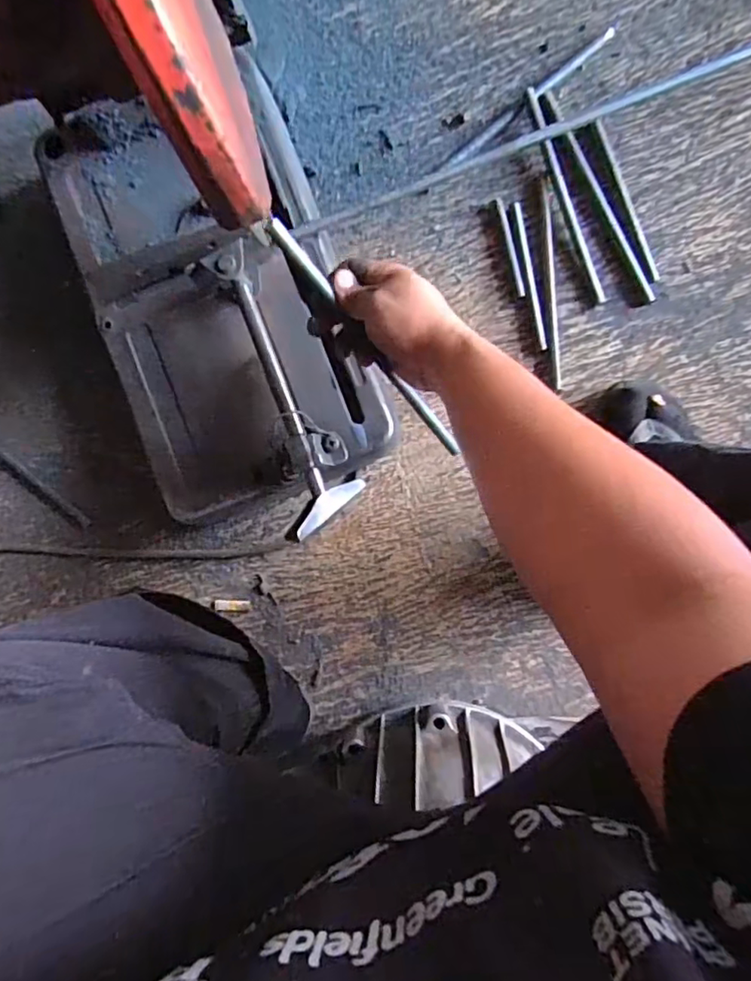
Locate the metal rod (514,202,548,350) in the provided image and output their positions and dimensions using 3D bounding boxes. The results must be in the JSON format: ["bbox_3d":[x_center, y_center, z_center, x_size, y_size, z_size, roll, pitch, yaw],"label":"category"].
[{"bbox_3d":[0.171,-0.237,0.638,0.007,0.009,0.162,-11,90,3],"label":"metal rod"}]

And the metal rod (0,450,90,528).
[{"bbox_3d":[-0.448,-0.043,0.680,0.271,0.011,0.015,39,92,2],"label":"metal rod"}]

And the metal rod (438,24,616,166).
[{"bbox_3d":[0.168,-0.429,0.638,0.225,0.007,0.014,-38,88,3],"label":"metal rod"}]

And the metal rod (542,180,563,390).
[{"bbox_3d":[0.194,-0.227,0.638,0.009,0.007,0.228,-4,90,3],"label":"metal rod"}]

